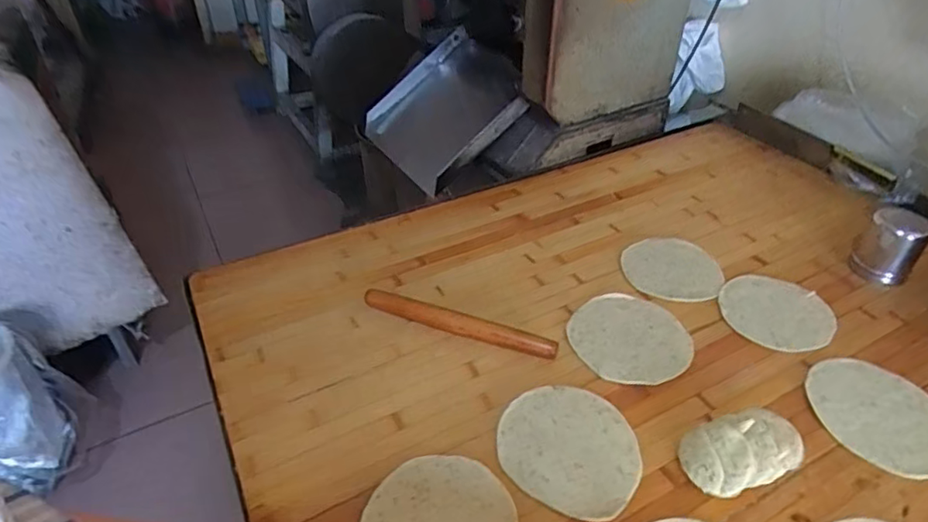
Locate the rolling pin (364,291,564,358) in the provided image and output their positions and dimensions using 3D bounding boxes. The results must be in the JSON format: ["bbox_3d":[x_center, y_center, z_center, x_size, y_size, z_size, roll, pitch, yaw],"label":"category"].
[{"bbox_3d":[-0.008,0.073,0.668,0.236,0.020,0.024,12,41,16],"label":"rolling pin"}]

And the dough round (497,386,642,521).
[{"bbox_3d":[0.102,0.176,0.551,0.132,0.009,0.124,-1,39,1],"label":"dough round"}]

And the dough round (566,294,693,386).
[{"bbox_3d":[0.190,0.085,0.659,0.128,0.005,0.132,-1,39,1],"label":"dough round"}]

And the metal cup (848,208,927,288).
[{"bbox_3d":[0.551,-0.021,0.743,0.066,0.081,0.068,30,48,33],"label":"metal cup"}]

